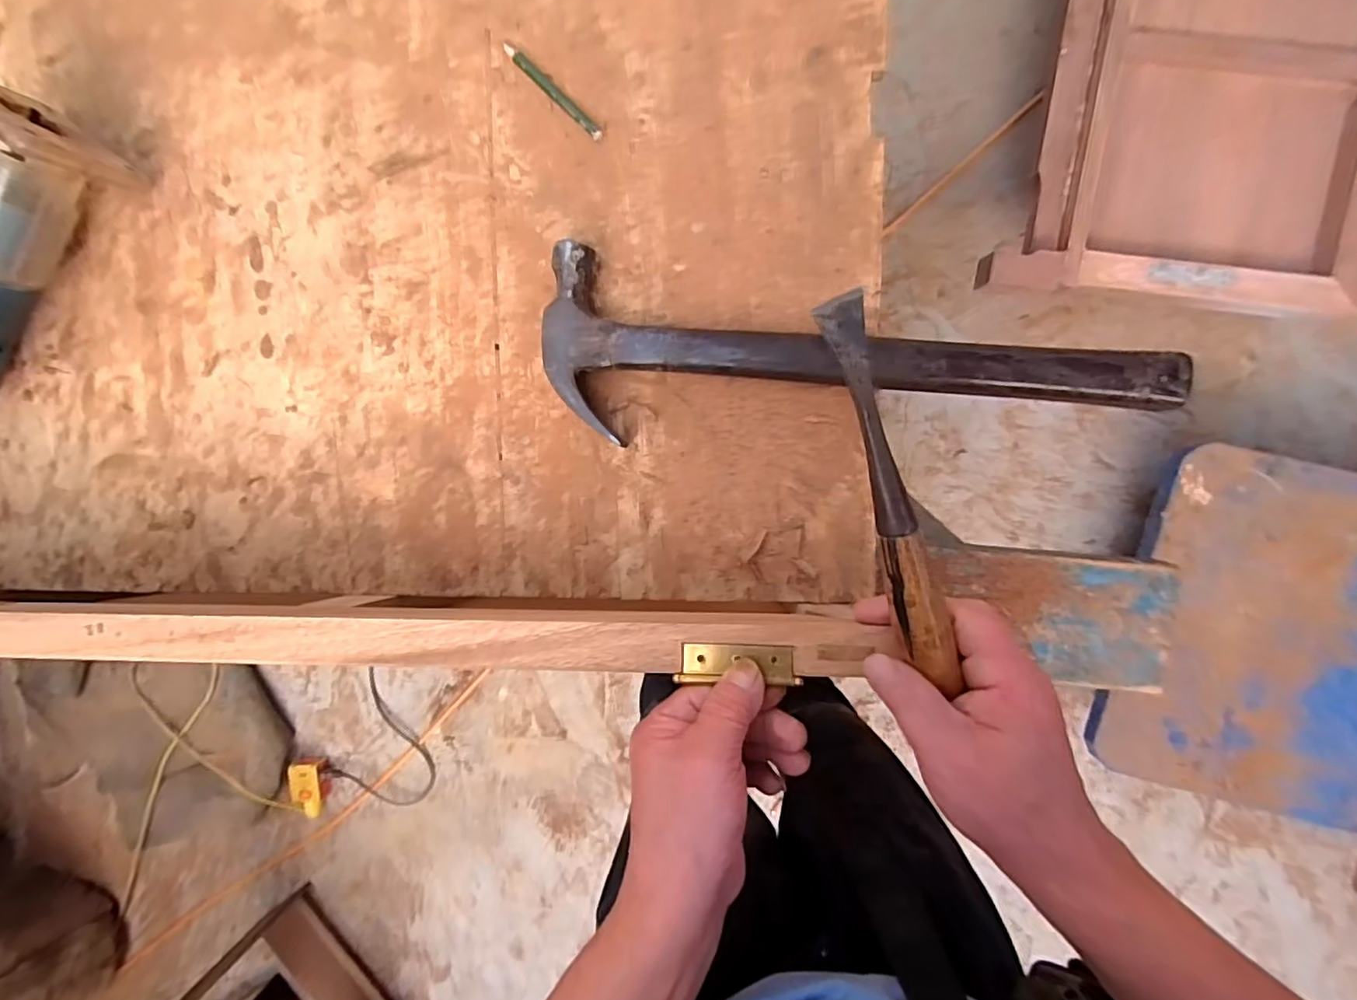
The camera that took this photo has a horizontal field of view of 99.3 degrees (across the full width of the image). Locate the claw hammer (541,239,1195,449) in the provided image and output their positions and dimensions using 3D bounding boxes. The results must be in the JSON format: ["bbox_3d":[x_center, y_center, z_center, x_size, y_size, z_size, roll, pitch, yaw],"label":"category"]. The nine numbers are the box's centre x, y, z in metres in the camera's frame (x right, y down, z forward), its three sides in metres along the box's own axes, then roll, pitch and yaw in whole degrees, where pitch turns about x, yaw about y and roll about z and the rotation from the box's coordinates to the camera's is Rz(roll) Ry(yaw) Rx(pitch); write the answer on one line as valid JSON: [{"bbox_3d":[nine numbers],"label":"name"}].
[{"bbox_3d":[0.110,-0.079,0.387,0.403,0.031,0.116,10,95,4],"label":"claw hammer"}]

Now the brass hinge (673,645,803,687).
[{"bbox_3d":[0.033,0.091,0.321,0.067,0.005,0.021,0,94,5],"label":"brass hinge"}]

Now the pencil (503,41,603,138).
[{"bbox_3d":[-0.086,-0.281,0.397,0.089,0.004,0.009,43,97,1],"label":"pencil"}]

